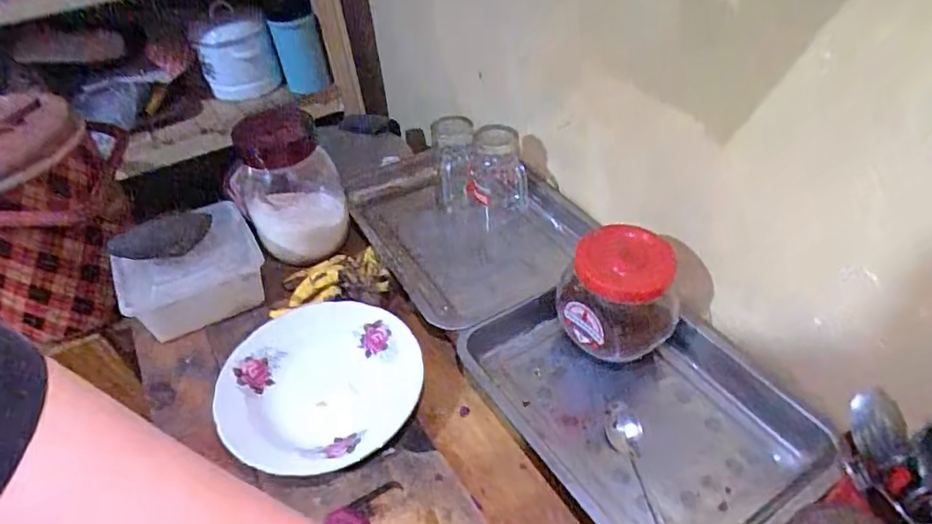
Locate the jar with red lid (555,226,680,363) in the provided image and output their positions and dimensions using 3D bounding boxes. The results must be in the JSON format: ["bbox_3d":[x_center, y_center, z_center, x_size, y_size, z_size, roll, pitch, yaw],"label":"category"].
[{"bbox_3d":[0.167,0.041,0.611,0.110,0.134,0.095,-6,44,-2],"label":"jar with red lid"}]

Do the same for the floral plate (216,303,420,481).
[{"bbox_3d":[-0.157,0.131,0.603,0.194,0.034,0.201,-2,44,2],"label":"floral plate"}]

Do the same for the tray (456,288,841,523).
[{"bbox_3d":[0.184,0.138,0.586,0.258,0.060,0.328,-27,48,-22],"label":"tray"}]

